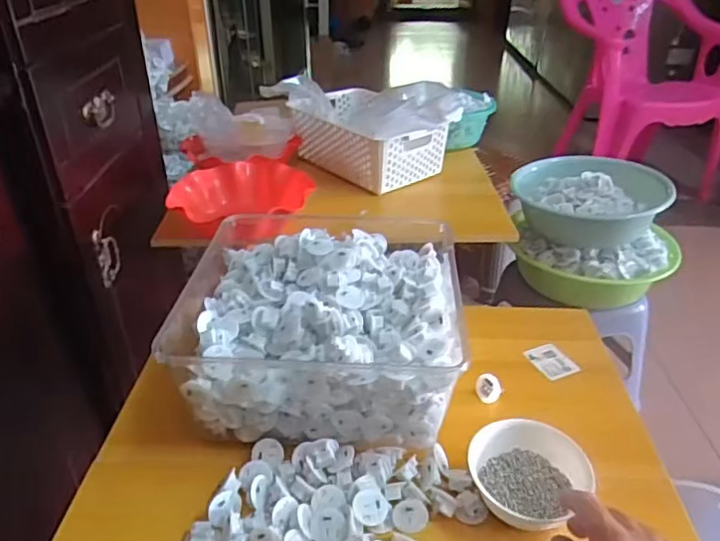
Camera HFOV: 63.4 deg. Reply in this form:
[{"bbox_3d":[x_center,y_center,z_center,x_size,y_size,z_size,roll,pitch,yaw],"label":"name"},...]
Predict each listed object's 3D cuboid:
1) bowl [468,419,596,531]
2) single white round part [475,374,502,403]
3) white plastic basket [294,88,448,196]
[{"bbox_3d":[0.166,0.202,0.576,0.116,0.062,0.101,14,34,20],"label":"bowl"},{"bbox_3d":[0.160,0.143,0.713,0.019,0.033,0.034,9,50,-57],"label":"single white round part"},{"bbox_3d":[0.019,-0.260,1.165,0.285,0.107,0.205,28,41,36],"label":"white plastic basket"}]

